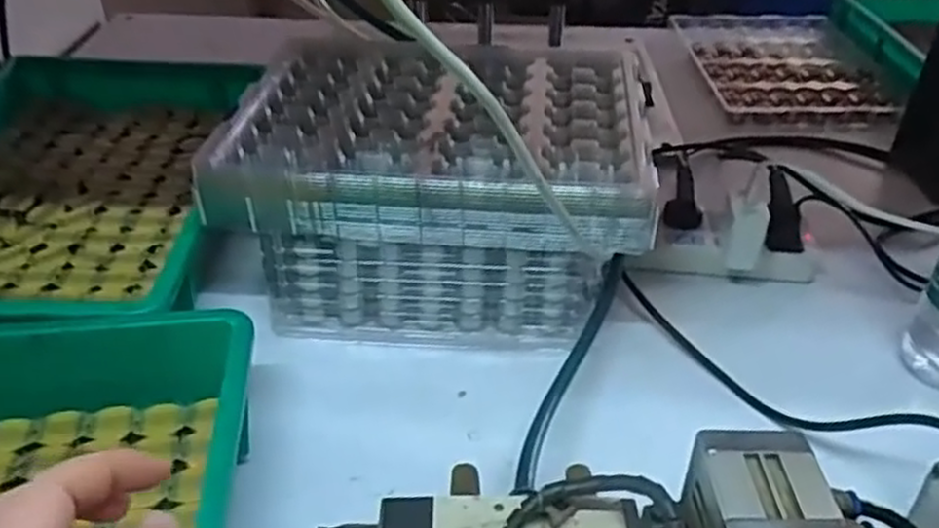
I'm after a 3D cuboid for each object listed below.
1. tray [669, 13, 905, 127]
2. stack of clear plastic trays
[{"bbox_3d":[0.416,-0.273,1.041,0.232,0.031,0.320,1,36,0],"label":"tray"},{"bbox_3d":[-0.022,-0.070,0.653,0.321,0.141,0.245,4,36,3],"label":"stack of clear plastic trays"}]

